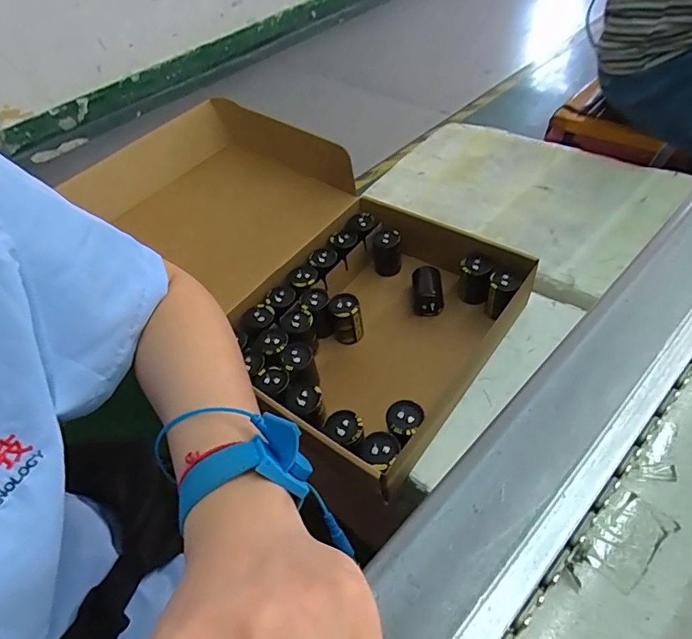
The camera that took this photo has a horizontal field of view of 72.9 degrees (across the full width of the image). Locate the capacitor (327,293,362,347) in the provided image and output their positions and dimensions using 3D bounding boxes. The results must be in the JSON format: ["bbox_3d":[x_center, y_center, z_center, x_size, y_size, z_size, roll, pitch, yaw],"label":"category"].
[{"bbox_3d":[0.001,0.000,0.531,0.035,0.053,0.032,-5,49,5],"label":"capacitor"}]

